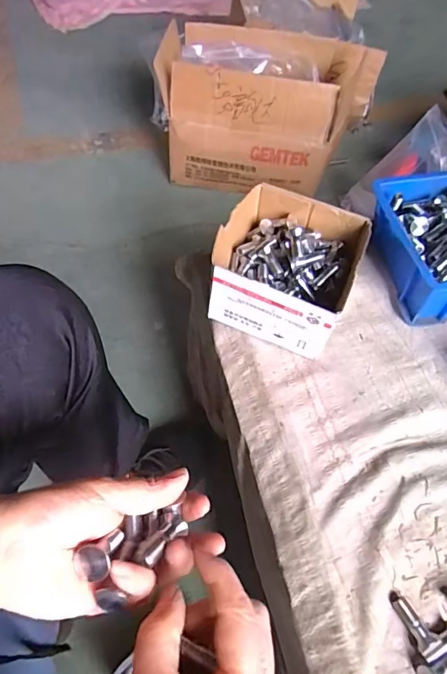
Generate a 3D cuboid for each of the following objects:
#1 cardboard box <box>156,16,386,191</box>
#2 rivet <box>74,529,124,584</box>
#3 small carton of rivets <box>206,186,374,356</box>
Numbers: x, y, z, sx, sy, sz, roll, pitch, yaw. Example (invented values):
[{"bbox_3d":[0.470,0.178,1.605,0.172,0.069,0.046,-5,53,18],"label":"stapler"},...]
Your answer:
[{"bbox_3d":[0.111,-0.513,1.055,0.482,0.237,0.285,5,56,-1],"label":"cardboard box"},{"bbox_3d":[-0.066,0.122,0.263,0.015,0.035,0.017,22,97,15],"label":"rivet"},{"bbox_3d":[0.066,-0.076,0.505,0.142,0.076,0.149,22,56,9],"label":"small carton of rivets"}]

